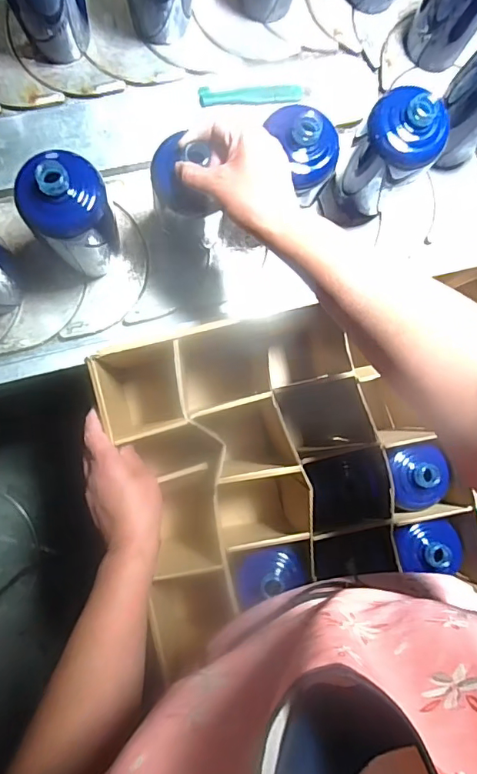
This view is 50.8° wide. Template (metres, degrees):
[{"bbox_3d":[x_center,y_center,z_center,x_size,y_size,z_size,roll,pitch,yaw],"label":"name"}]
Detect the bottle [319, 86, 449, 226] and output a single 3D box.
[{"bbox_3d":[0.157,-0.249,0.560,0.083,0.182,0.076,37,84,-1],"label":"bottle"}]

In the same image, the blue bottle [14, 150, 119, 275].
[{"bbox_3d":[-0.166,-0.169,0.518,0.077,0.186,0.072,-35,89,-6],"label":"blue bottle"}]

